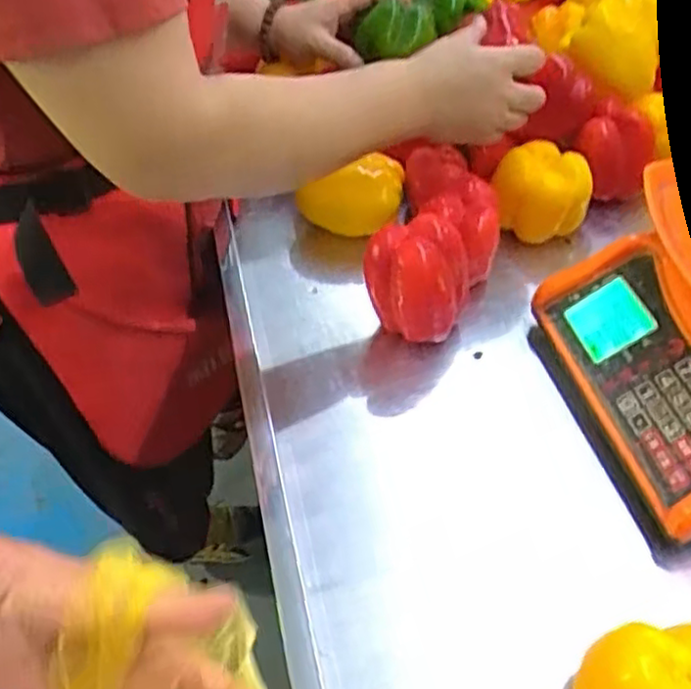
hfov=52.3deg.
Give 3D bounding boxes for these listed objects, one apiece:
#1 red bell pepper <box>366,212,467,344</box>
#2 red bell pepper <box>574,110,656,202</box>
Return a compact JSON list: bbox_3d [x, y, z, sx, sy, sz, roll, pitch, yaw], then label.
[{"bbox_3d":[0.061,-0.061,0.586,0.086,0.085,0.081,7,49,7],"label":"red bell pepper"},{"bbox_3d":[0.273,-0.196,0.717,0.079,0.080,0.065,18,51,17],"label":"red bell pepper"}]

